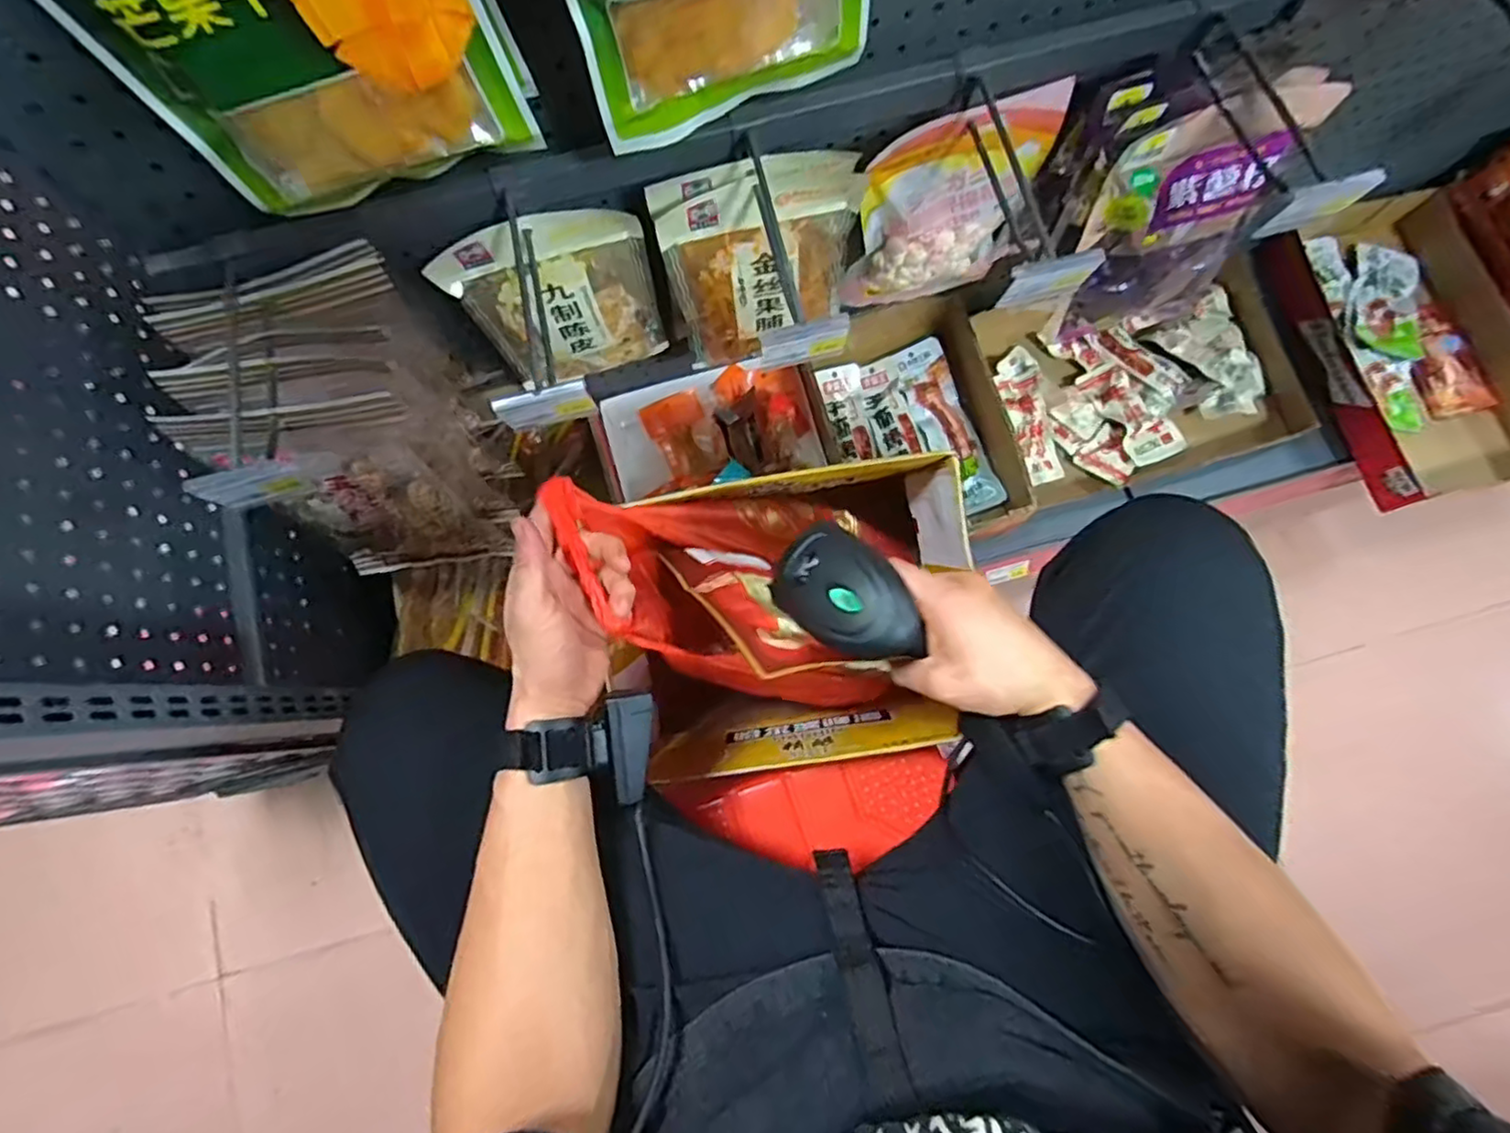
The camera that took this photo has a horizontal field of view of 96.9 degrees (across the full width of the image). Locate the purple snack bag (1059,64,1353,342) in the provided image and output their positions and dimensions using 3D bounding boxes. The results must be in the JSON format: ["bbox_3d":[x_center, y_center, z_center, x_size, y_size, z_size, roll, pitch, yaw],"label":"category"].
[{"bbox_3d":[0.385,-0.310,0.612,0.162,0.223,0.076,-21,79,-3],"label":"purple snack bag"}]

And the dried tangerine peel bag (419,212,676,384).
[{"bbox_3d":[-0.174,-0.241,0.620,0.162,0.205,0.033,-17,79,-2],"label":"dried tangerine peel bag"}]

